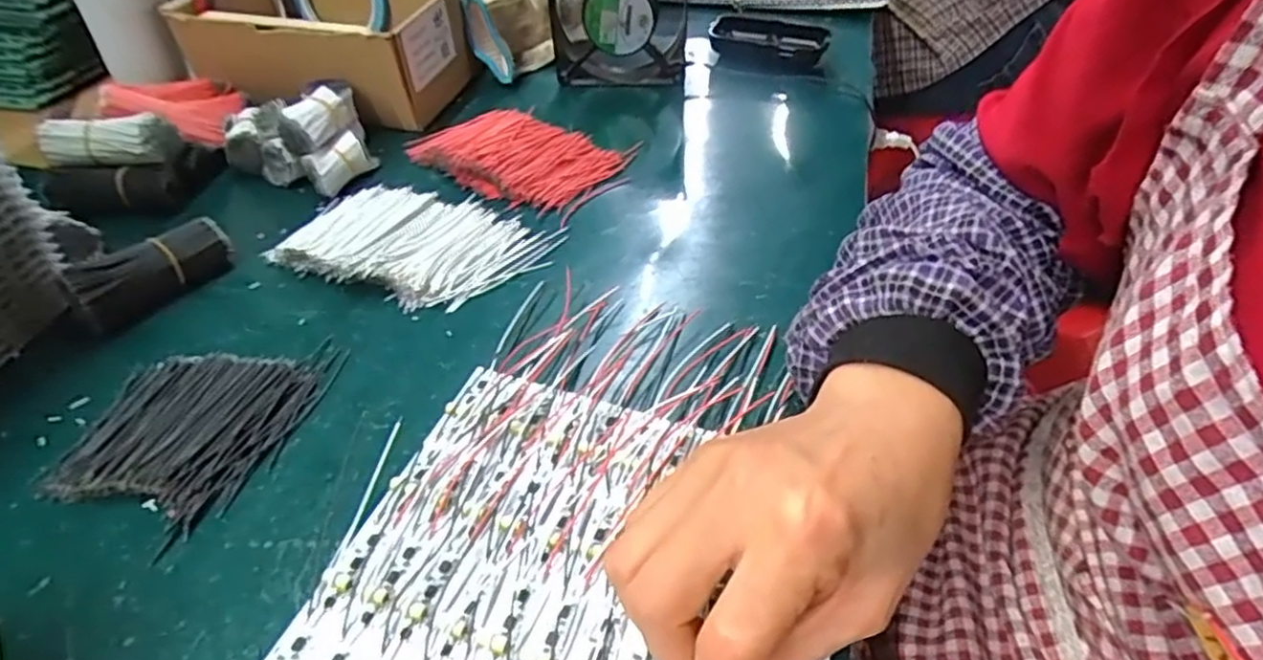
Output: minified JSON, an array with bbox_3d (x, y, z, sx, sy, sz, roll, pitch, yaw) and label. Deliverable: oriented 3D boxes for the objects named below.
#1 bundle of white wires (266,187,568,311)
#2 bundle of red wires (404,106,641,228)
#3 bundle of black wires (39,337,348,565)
[{"bbox_3d":[-0.140,-0.060,0.441,0.160,0.020,0.102,16,45,20],"label":"bundle of white wires"},{"bbox_3d":[-0.093,-0.137,0.515,0.174,0.026,0.098,19,46,23],"label":"bundle of red wires"},{"bbox_3d":[-0.222,0.045,0.336,0.105,0.013,0.118,5,43,10],"label":"bundle of black wires"}]

